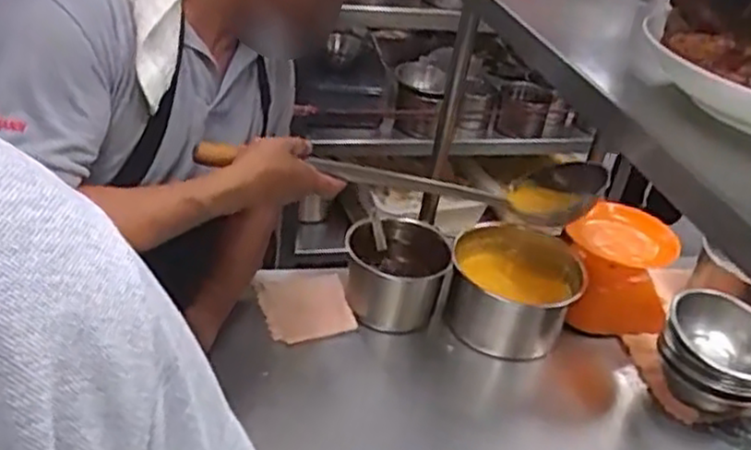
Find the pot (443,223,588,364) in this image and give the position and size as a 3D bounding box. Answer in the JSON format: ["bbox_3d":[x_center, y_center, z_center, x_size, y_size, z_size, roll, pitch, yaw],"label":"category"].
[{"bbox_3d":[0.206,0.105,1.126,0.186,0.136,0.182,5,33,-3],"label":"pot"}]

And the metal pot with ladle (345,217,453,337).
[{"bbox_3d":[0.030,0.084,1.122,0.149,0.135,0.154,5,33,-3],"label":"metal pot with ladle"}]

